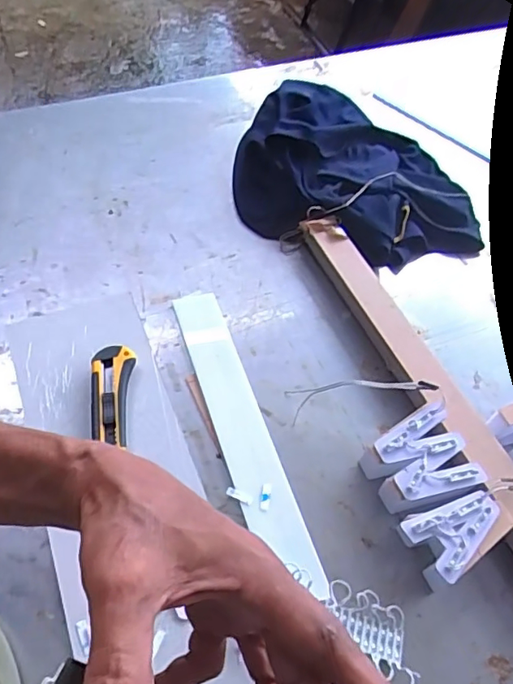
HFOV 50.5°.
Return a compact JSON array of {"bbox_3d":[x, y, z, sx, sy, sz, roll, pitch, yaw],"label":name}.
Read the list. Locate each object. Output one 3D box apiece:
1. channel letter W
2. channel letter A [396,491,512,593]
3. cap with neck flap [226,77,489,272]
[{"bbox_3d":[0.152,0.118,0.509,0.091,0.051,0.082,-25,62,-20],"label":"channel letter W"},{"bbox_3d":[0.171,0.167,0.480,0.088,0.049,0.060,-29,63,-22],"label":"channel letter A"},{"bbox_3d":[0.142,-0.229,0.726,0.325,0.070,0.255,16,57,6],"label":"cap with neck flap"}]

